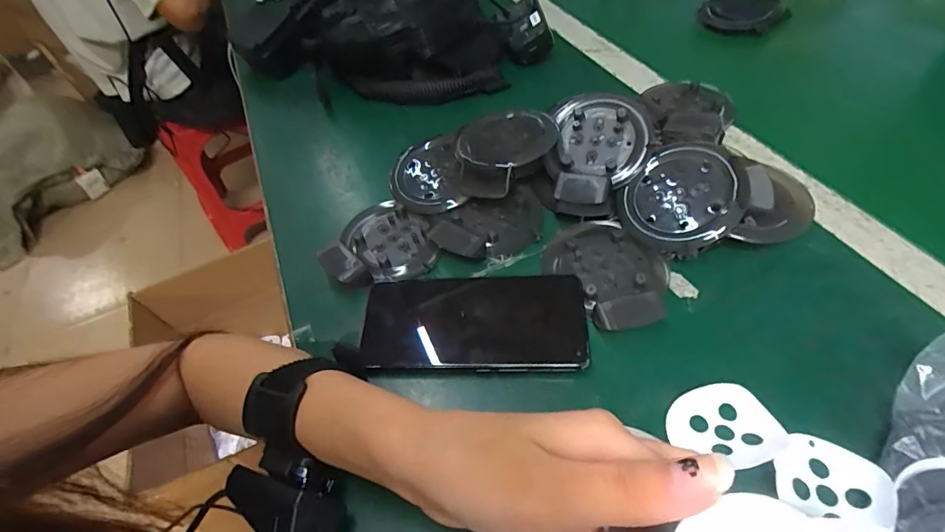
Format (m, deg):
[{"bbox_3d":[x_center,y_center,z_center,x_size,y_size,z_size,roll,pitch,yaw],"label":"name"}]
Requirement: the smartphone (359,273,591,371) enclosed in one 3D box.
[{"bbox_3d":[0.000,0.039,0.309,0.155,0.011,0.073,-2,53,6],"label":"smartphone"}]

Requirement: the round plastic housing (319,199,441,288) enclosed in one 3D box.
[{"bbox_3d":[-0.078,-0.016,0.365,0.083,0.019,0.085,-4,53,5],"label":"round plastic housing"}]

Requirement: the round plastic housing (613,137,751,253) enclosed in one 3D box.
[{"bbox_3d":[0.160,-0.051,0.338,0.085,0.018,0.085,-10,67,24],"label":"round plastic housing"}]

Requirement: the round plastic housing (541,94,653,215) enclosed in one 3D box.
[{"bbox_3d":[0.103,-0.094,0.368,0.079,0.028,0.115,4,75,20],"label":"round plastic housing"}]

